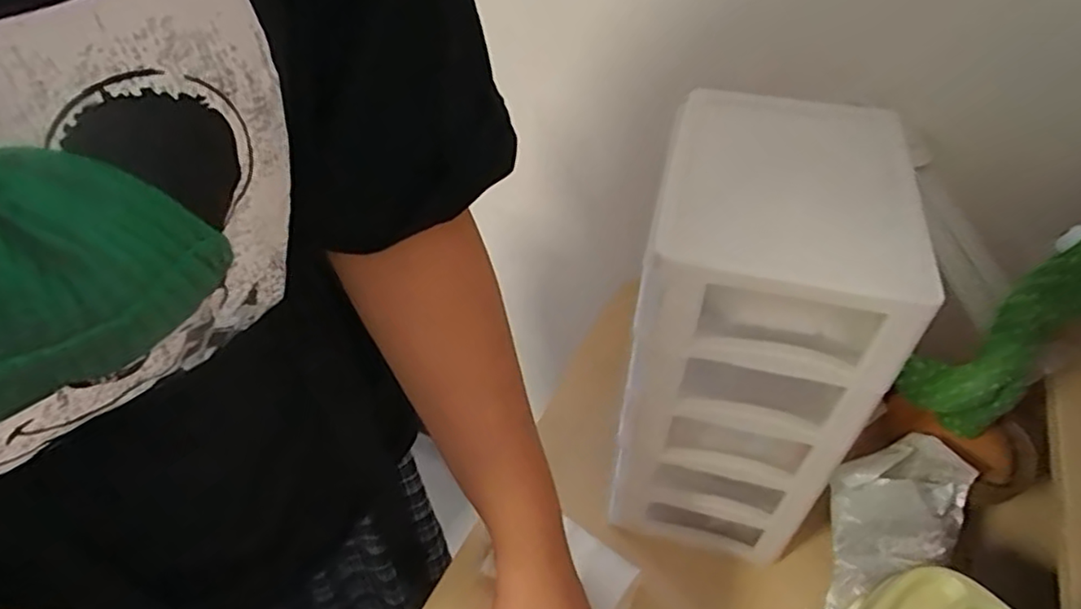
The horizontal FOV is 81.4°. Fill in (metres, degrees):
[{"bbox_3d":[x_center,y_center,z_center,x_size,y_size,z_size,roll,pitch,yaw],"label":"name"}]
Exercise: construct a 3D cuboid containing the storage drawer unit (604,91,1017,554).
[{"bbox_3d":[0.154,0.036,0.490,0.146,0.314,0.201,12,44,13],"label":"storage drawer unit"}]

